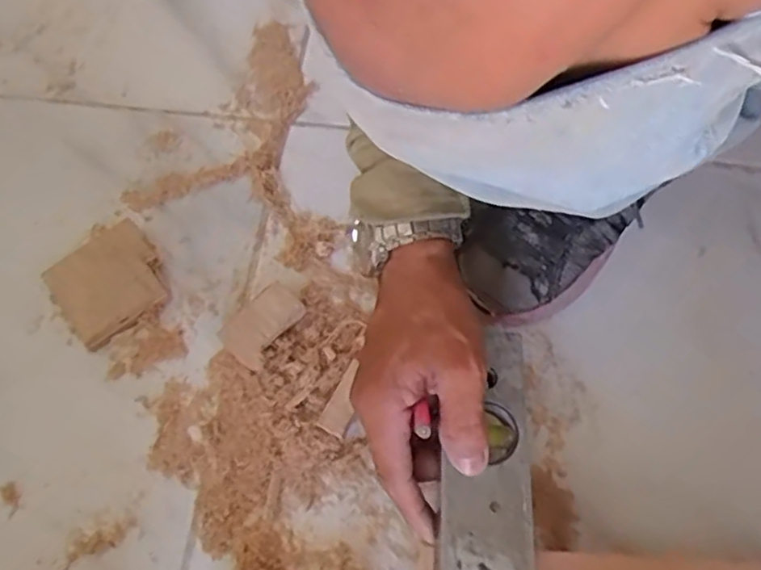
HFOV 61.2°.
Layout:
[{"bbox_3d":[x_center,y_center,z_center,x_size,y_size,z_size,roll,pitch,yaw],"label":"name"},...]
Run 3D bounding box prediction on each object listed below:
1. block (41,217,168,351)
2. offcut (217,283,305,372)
[{"bbox_3d":[-0.197,0.000,0.471,0.078,0.021,0.069,-42,73,-14],"label":"block"},{"bbox_3d":[-0.082,0.028,0.452,0.033,0.024,0.058,36,73,14],"label":"offcut"}]

